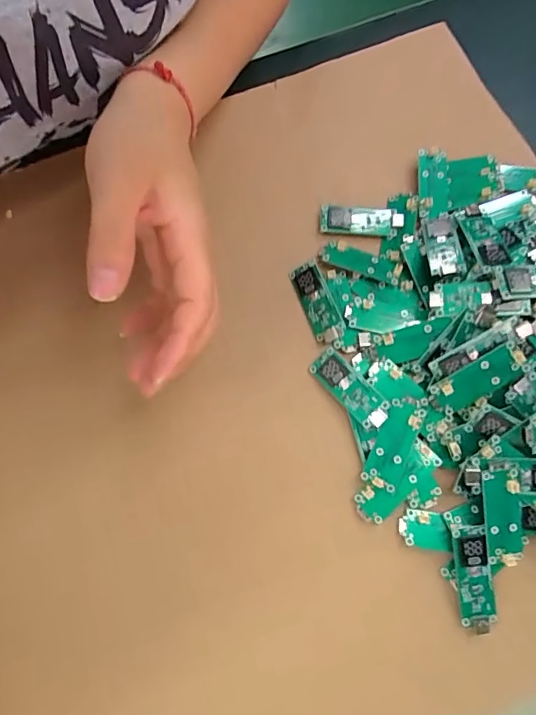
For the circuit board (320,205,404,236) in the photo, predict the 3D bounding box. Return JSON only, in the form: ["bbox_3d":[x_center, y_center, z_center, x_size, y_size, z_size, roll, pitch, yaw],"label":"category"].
[{"bbox_3d":[0.059,-0.088,0.293,0.051,0.005,0.018,4,74,1],"label":"circuit board"}]

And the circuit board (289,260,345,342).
[{"bbox_3d":[0.029,-0.034,0.277,0.019,0.004,0.051,-29,73,26],"label":"circuit board"}]

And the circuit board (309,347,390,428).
[{"bbox_3d":[0.046,0.017,0.260,0.019,0.004,0.050,-47,70,13],"label":"circuit board"}]

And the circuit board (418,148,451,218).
[{"bbox_3d":[0.107,-0.113,0.295,0.019,0.005,0.050,4,74,1],"label":"circuit board"}]

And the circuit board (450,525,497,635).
[{"bbox_3d":[0.105,0.112,0.235,0.018,0.011,0.050,-5,74,-2],"label":"circuit board"}]

